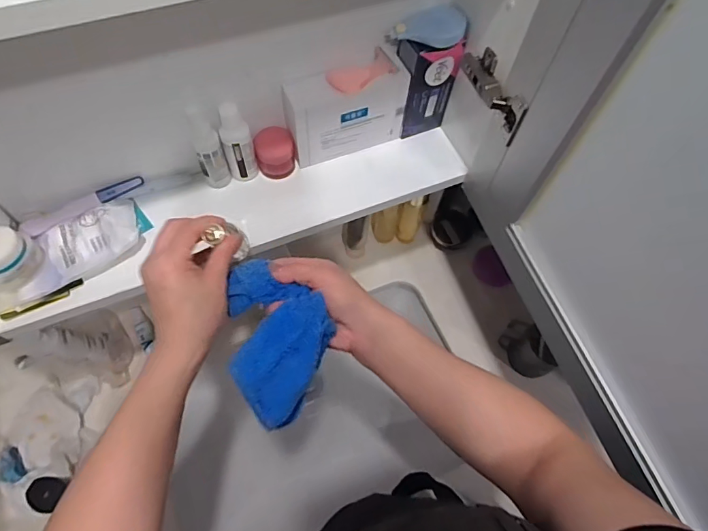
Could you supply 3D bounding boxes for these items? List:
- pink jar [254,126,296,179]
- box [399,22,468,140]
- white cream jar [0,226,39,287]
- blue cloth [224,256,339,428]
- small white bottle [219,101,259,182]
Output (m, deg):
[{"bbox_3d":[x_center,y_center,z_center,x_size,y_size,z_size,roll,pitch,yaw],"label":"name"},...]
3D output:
[{"bbox_3d":[-0.096,-0.137,0.540,0.045,0.041,0.043,1,63,-2],"label":"pink jar"},{"bbox_3d":[0.087,-0.218,0.544,0.068,0.131,0.042,-17,65,-11],"label":"box"},{"bbox_3d":[-0.353,-0.006,0.451,0.051,0.042,0.058,28,65,11],"label":"white cream jar"},{"bbox_3d":[-0.061,0.056,0.373,0.079,0.034,0.138,-12,64,-9],"label":"blue cloth"},{"bbox_3d":[-0.132,-0.137,0.506,0.033,0.106,0.027,-12,64,-9],"label":"small white bottle"}]

